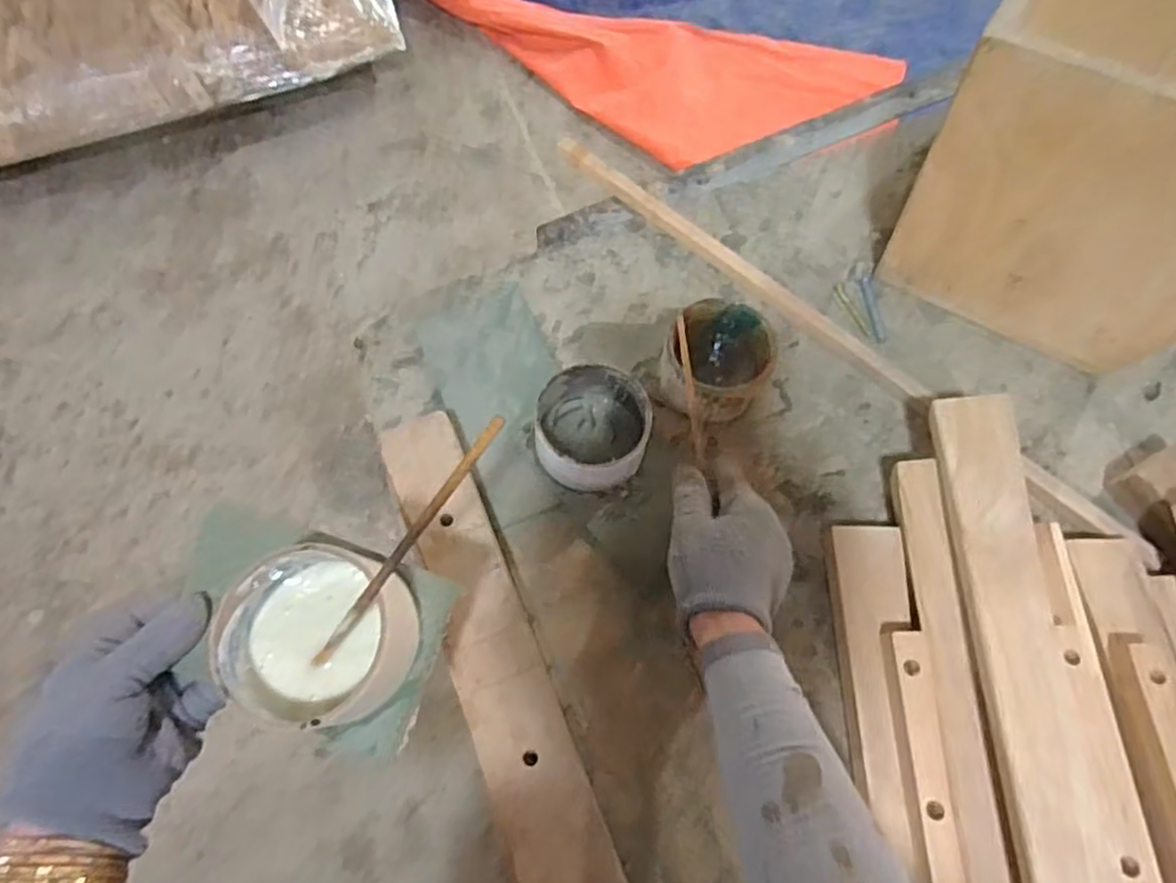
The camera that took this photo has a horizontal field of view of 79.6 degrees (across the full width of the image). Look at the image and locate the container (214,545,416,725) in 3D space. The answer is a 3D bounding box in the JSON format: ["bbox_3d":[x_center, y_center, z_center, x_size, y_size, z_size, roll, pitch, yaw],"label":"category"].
[{"bbox_3d":[-0.131,0.094,0.343,0.082,0.045,0.077,15,68,6],"label":"container"}]

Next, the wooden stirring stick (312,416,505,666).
[{"bbox_3d":[-0.083,0.049,0.314,0.007,0.009,0.162,47,113,17],"label":"wooden stirring stick"}]

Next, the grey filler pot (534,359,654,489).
[{"bbox_3d":[0.004,-0.009,0.518,0.083,0.044,0.085,0,67,0],"label":"grey filler pot"}]

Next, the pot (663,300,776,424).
[{"bbox_3d":[0.097,-0.057,0.533,0.081,0.058,0.088,2,67,1],"label":"pot"}]

